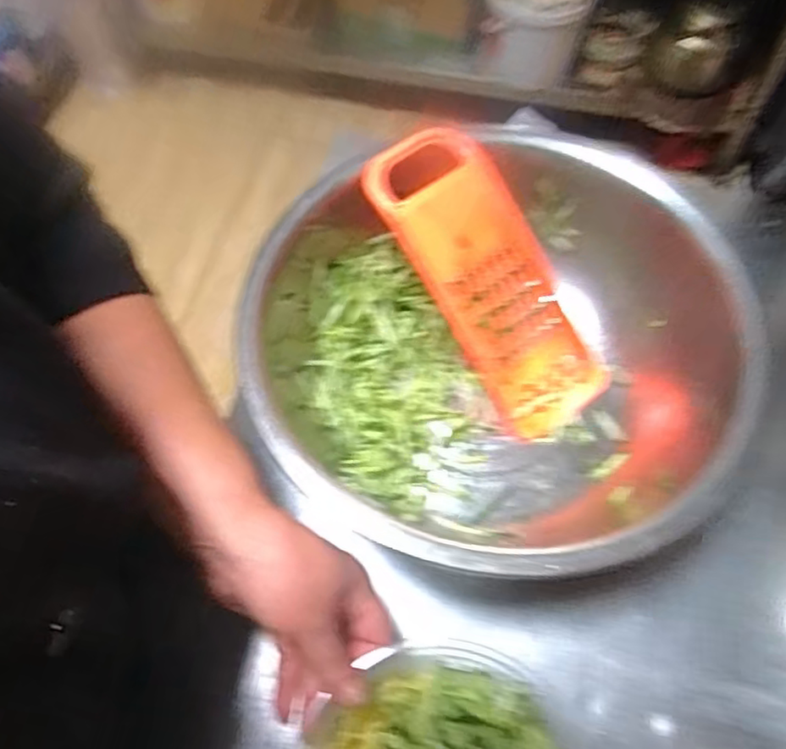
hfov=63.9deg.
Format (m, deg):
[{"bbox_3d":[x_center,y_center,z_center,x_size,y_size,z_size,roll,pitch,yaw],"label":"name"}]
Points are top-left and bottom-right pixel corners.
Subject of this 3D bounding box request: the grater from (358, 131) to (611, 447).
[{"bbox_3d":[0.072,-0.070,0.479,0.093,0.035,0.242,-34,98,-20],"label":"grater"}]

